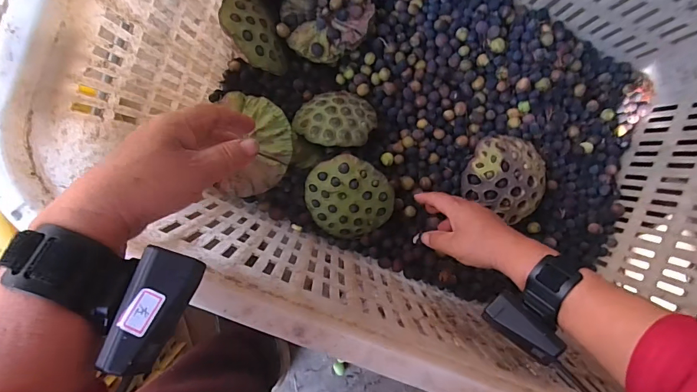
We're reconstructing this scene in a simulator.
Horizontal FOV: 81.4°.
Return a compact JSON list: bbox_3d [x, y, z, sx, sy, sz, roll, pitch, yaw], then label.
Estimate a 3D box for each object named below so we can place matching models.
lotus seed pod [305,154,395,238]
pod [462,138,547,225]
[{"bbox_3d":[-0.001,0.003,0.564,0.119,0.057,0.106,29,91,-6],"label":"lotus seed pod"},{"bbox_3d":[0.221,-0.027,0.570,0.110,0.057,0.106,0,94,-4],"label":"pod"}]

